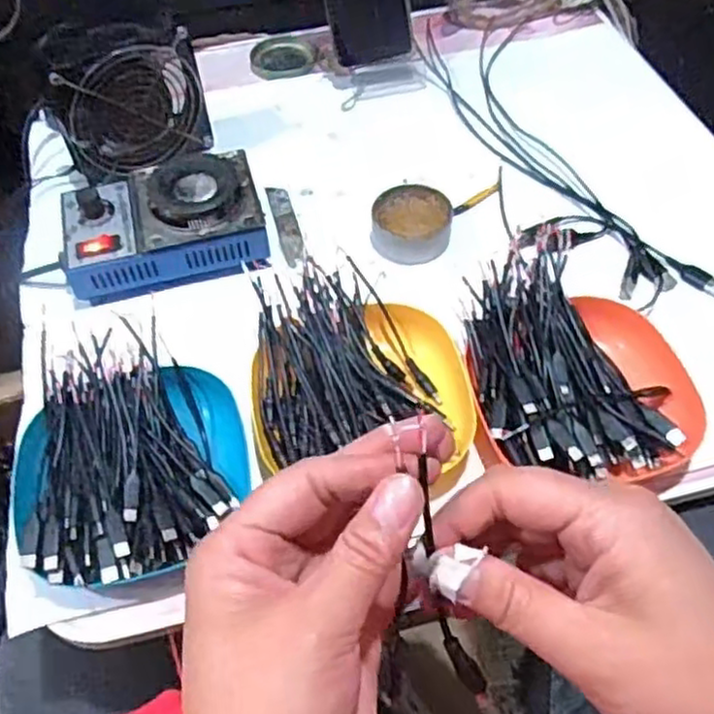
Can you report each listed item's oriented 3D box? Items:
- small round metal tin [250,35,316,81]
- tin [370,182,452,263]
[{"bbox_3d":[-0.076,-0.306,0.736,0.064,0.011,0.060,-1,55,2],"label":"small round metal tin"},{"bbox_3d":[0.043,-0.106,0.574,0.062,0.028,0.073,0,56,3],"label":"tin"}]

